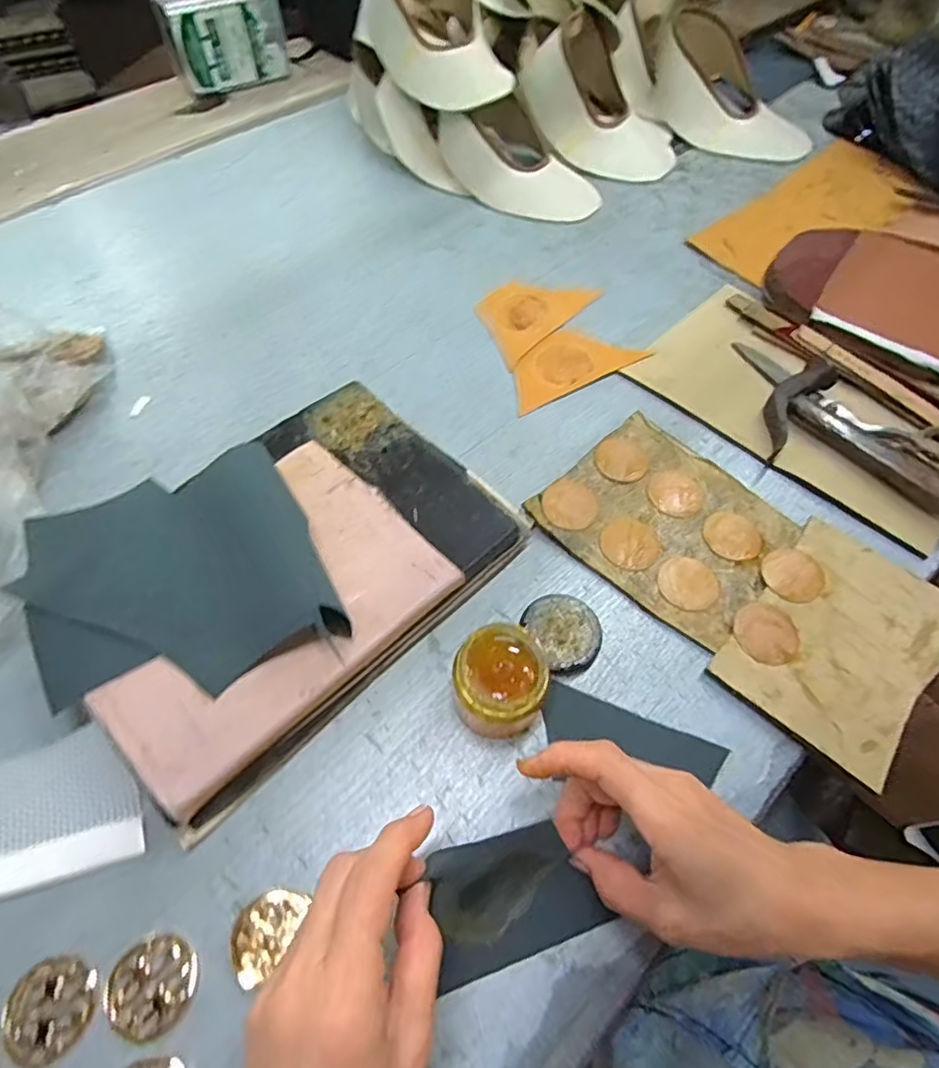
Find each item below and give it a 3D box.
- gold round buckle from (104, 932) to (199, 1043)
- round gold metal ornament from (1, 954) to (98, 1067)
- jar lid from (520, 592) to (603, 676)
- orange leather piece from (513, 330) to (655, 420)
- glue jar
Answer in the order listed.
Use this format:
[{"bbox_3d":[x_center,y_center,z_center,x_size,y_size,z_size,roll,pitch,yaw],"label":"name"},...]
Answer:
[{"bbox_3d":[-0.171,0.244,0.315,0.045,0.004,0.044,0,59,0],"label":"gold round buckle"},{"bbox_3d":[-0.222,0.251,0.308,0.042,0.004,0.045,0,59,0],"label":"round gold metal ornament"},{"bbox_3d":[0.069,0.071,0.422,0.050,0.013,0.058,-27,62,-15],"label":"jar lid"},{"bbox_3d":[0.093,-0.170,0.572,0.138,0.004,0.075,-29,63,-16],"label":"orange leather piece"},{"bbox_3d":[0.019,0.096,0.374,0.057,0.063,0.057,0,59,0],"label":"glue jar"}]

